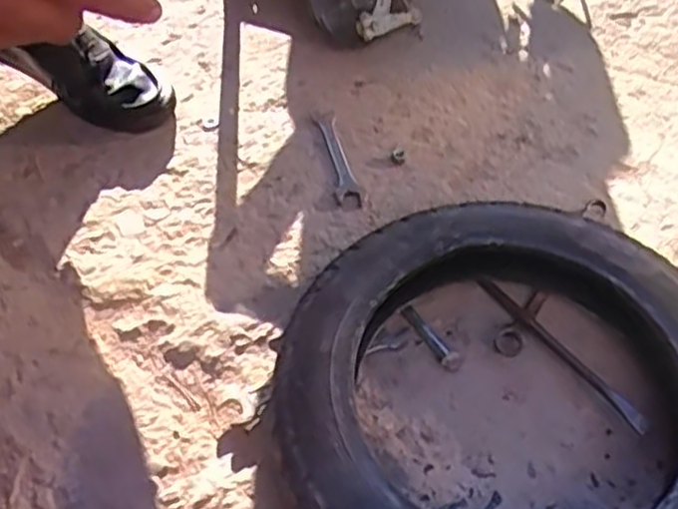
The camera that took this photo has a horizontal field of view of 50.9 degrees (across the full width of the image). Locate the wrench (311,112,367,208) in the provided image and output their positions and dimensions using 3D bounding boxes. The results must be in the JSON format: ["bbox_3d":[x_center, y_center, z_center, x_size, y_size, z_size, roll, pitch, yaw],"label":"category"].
[{"bbox_3d":[-0.002,-0.110,0.795,0.031,0.008,0.149,-11,51,-7],"label":"wrench"}]

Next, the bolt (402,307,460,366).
[{"bbox_3d":[0.081,0.073,0.635,0.014,0.012,0.066,-28,55,-20],"label":"bolt"}]

